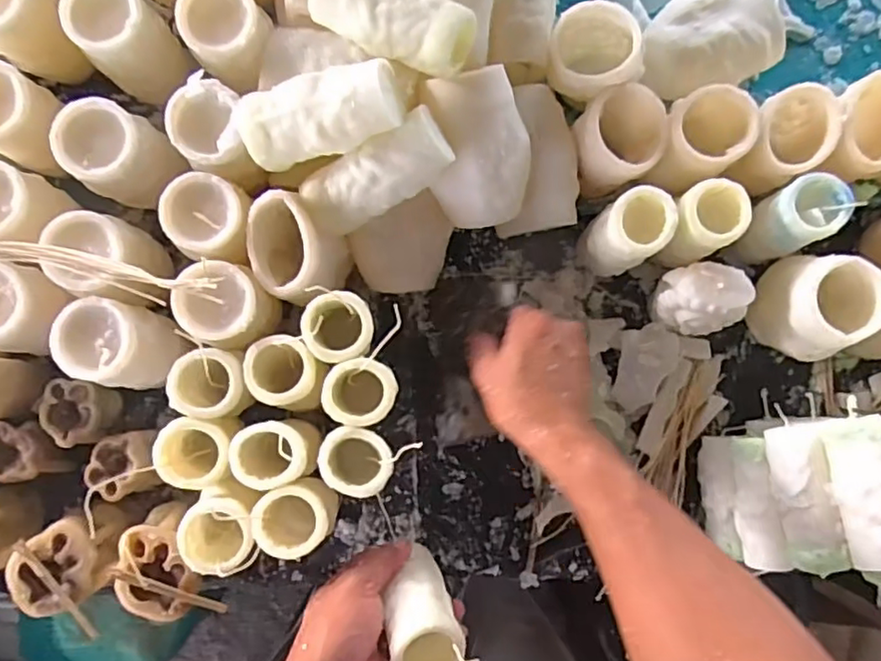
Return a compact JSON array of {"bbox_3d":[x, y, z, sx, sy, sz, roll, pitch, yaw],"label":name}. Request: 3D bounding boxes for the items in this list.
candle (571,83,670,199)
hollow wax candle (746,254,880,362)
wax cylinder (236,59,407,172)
[{"bbox_3d":[0.144,-0.155,0.516,0.066,0.066,0.068,0,87,-2],"label":"candle"},{"bbox_3d":[0.296,-0.021,0.509,0.073,0.095,0.078,-44,89,-3],"label":"hollow wax candle"},{"bbox_3d":[-0.086,-0.151,0.445,0.112,0.042,0.050,-11,88,15],"label":"wax cylinder"}]

